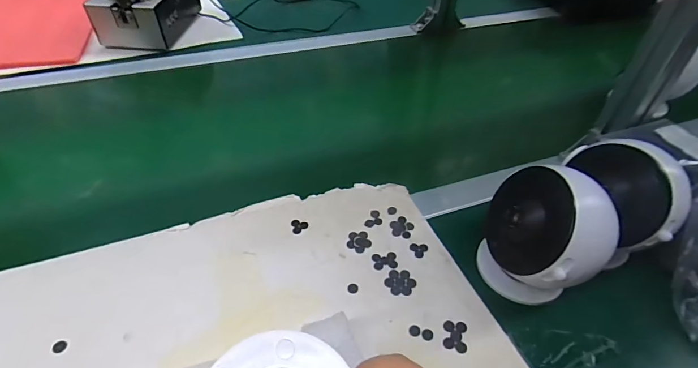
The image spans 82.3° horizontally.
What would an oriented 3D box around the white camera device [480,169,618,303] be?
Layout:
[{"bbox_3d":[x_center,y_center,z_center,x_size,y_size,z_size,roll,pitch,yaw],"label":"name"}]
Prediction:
[{"bbox_3d":[0.177,0.048,0.369,0.078,0.122,0.105,-12,44,-14],"label":"white camera device"}]

